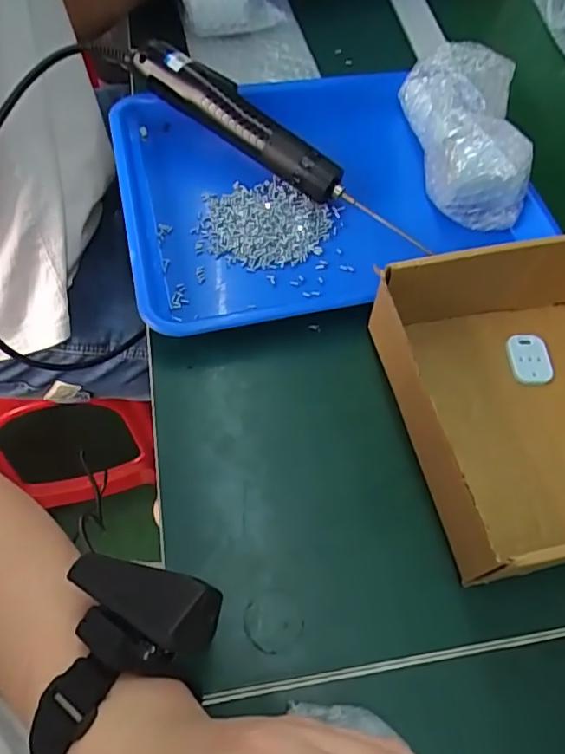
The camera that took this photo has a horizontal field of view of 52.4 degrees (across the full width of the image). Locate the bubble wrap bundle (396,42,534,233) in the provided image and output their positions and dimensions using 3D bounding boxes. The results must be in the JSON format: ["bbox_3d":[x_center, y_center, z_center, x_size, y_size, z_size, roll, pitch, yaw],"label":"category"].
[{"bbox_3d":[0.157,-0.215,0.493,0.096,0.076,0.177,5,60,-2],"label":"bubble wrap bundle"}]

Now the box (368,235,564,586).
[{"bbox_3d":[0.170,0.011,0.371,0.190,0.074,0.207,-10,62,-10],"label":"box"}]

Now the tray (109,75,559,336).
[{"bbox_3d":[0.034,-0.155,0.482,0.321,0.043,0.243,-10,62,-10],"label":"tray"}]

